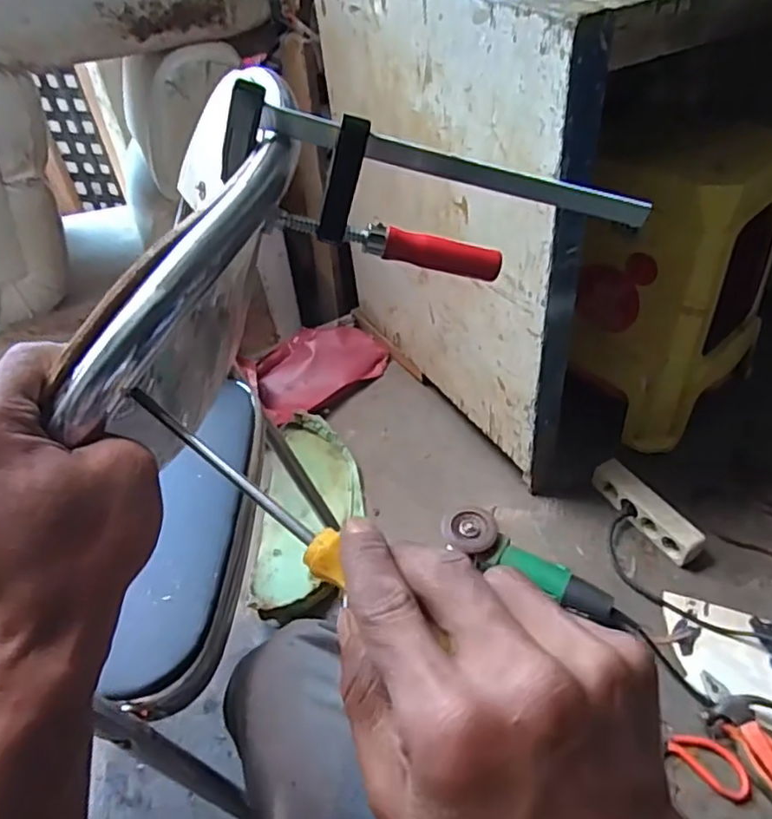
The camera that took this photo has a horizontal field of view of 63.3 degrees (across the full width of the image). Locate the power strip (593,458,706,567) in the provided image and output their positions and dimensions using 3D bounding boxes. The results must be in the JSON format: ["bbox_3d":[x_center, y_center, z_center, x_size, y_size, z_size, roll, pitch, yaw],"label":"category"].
[{"bbox_3d":[0.426,0.165,1.030,0.046,0.055,0.201,-26,50,-20],"label":"power strip"}]

